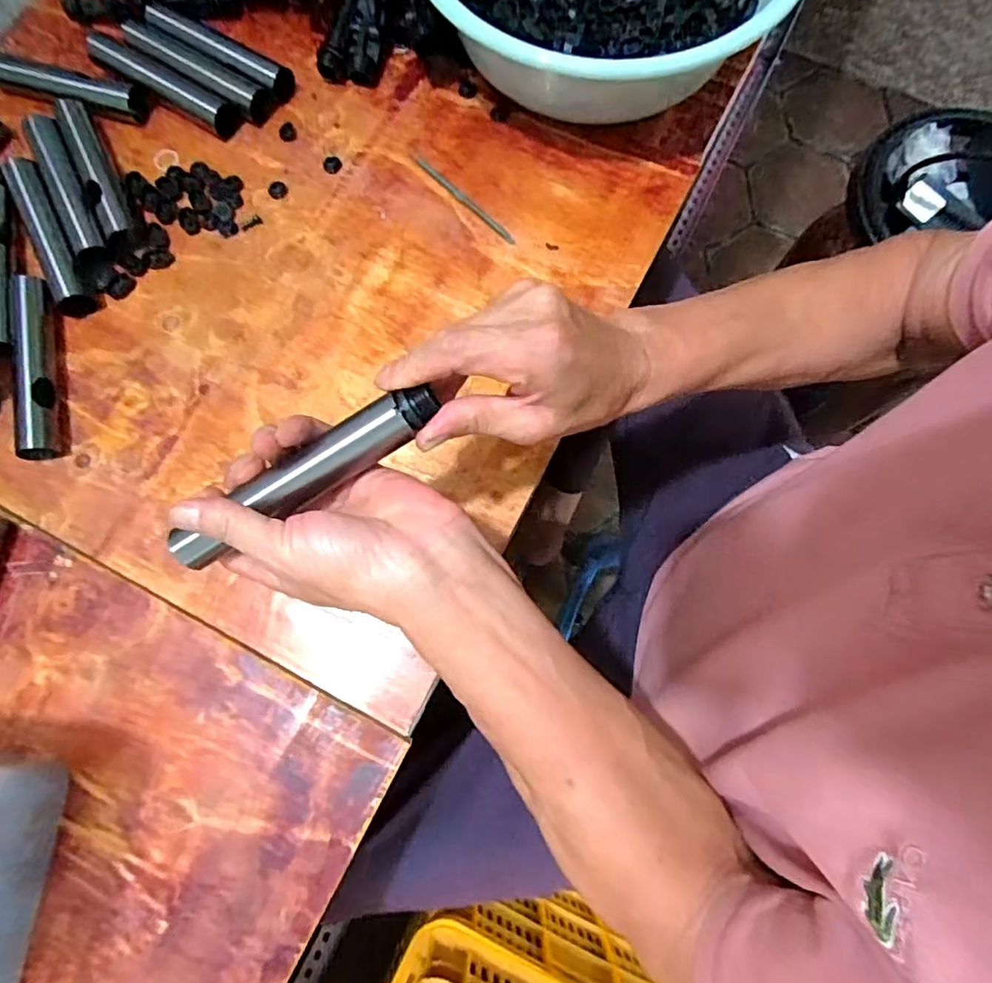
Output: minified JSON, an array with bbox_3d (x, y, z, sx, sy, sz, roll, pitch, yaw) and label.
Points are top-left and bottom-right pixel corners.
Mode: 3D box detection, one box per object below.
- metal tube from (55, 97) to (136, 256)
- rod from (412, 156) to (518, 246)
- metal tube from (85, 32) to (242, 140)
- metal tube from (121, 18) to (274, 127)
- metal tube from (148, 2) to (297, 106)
[{"bbox_3d":[-0.316,-0.252,0.464,0.025,0.021,0.137,-24,77,-5],"label":"metal tube"},{"bbox_3d":[-0.026,-0.236,0.471,0.111,0.005,0.008,43,80,10],"label":"rod"},{"bbox_3d":[-0.281,-0.338,0.490,0.150,0.021,0.025,31,78,8],"label":"metal tube"},{"bbox_3d":[-0.253,-0.354,0.491,0.142,0.020,0.023,31,78,8],"label":"metal tube"},{"bbox_3d":[-0.236,-0.375,0.499,0.143,0.024,0.026,32,78,8],"label":"metal tube"}]

